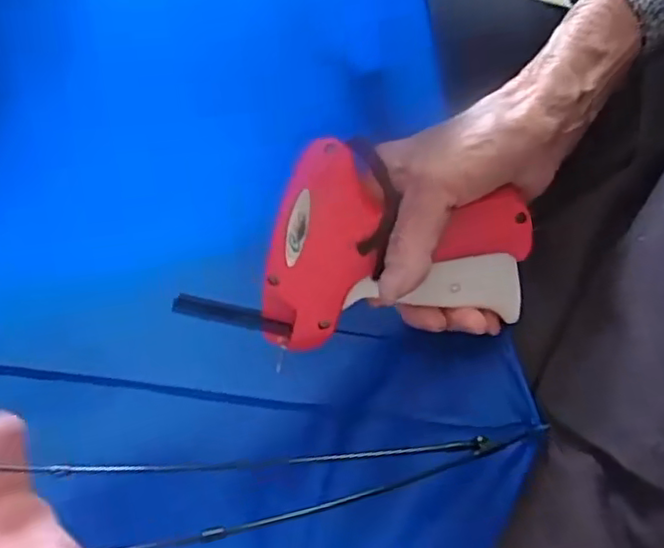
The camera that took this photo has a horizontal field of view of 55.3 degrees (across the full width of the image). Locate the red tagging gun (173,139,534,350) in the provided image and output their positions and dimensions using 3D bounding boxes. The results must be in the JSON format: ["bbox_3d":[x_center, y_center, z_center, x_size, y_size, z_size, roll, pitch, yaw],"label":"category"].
[{"bbox_3d":[0.012,-0.016,0.306,0.155,0.030,0.091,-7,102,-1],"label":"red tagging gun"}]

